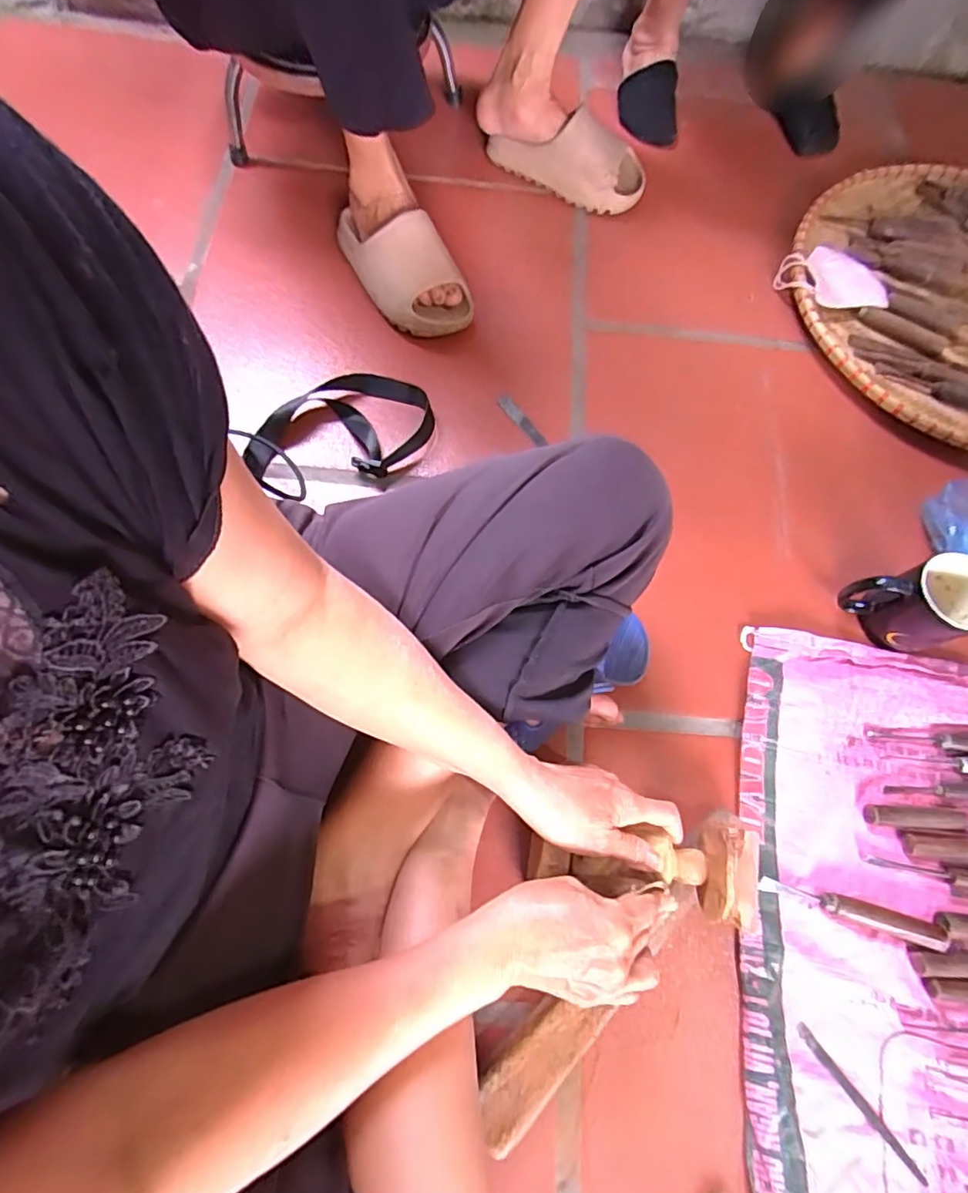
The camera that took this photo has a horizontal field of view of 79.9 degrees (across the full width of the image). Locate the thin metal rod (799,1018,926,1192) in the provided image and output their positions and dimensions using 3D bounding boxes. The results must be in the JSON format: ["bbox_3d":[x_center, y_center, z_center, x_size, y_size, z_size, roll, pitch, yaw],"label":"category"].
[{"bbox_3d":[0.321,0.433,0.495,0.011,0.005,0.138,-36,75,-14],"label":"thin metal rod"}]

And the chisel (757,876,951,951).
[{"bbox_3d":[0.340,0.289,0.534,0.166,0.017,0.020,18,70,4],"label":"chisel"}]

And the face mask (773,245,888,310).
[{"bbox_3d":[0.486,-0.453,0.810,0.155,0.021,0.108,-5,70,-4],"label":"face mask"}]

